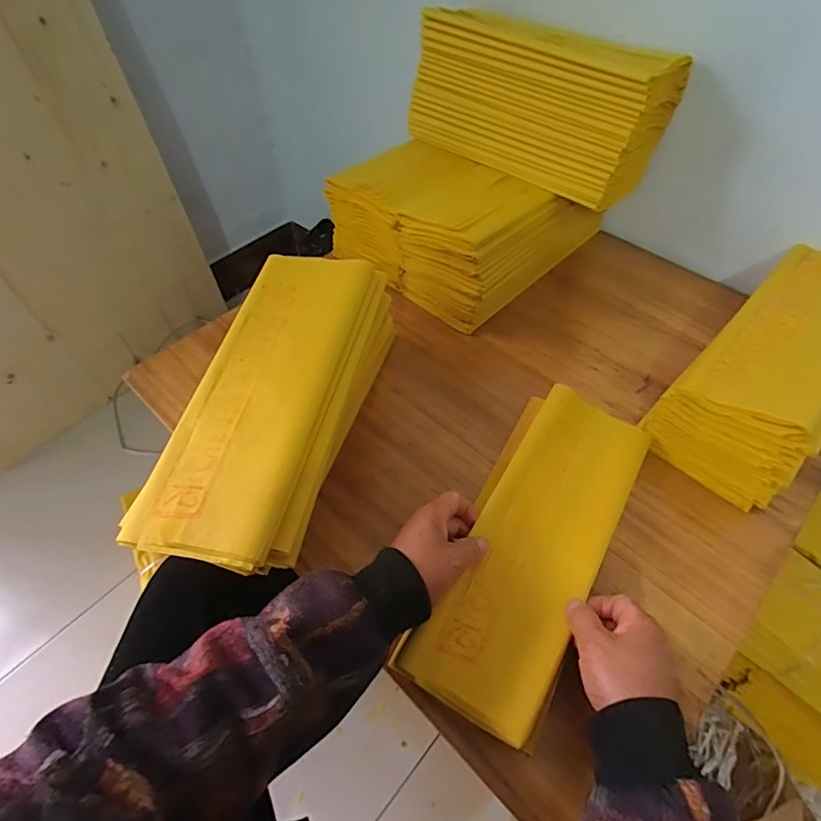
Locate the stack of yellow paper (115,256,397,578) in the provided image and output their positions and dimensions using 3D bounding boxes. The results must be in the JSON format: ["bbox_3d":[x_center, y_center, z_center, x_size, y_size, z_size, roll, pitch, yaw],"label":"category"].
[{"bbox_3d":[-0.124,0.006,0.480,0.139,0.141,0.330,9,55,8],"label":"stack of yellow paper"}]

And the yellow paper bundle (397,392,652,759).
[{"bbox_3d":[0.117,0.114,0.445,0.119,0.043,0.313,23,58,17],"label":"yellow paper bundle"}]

